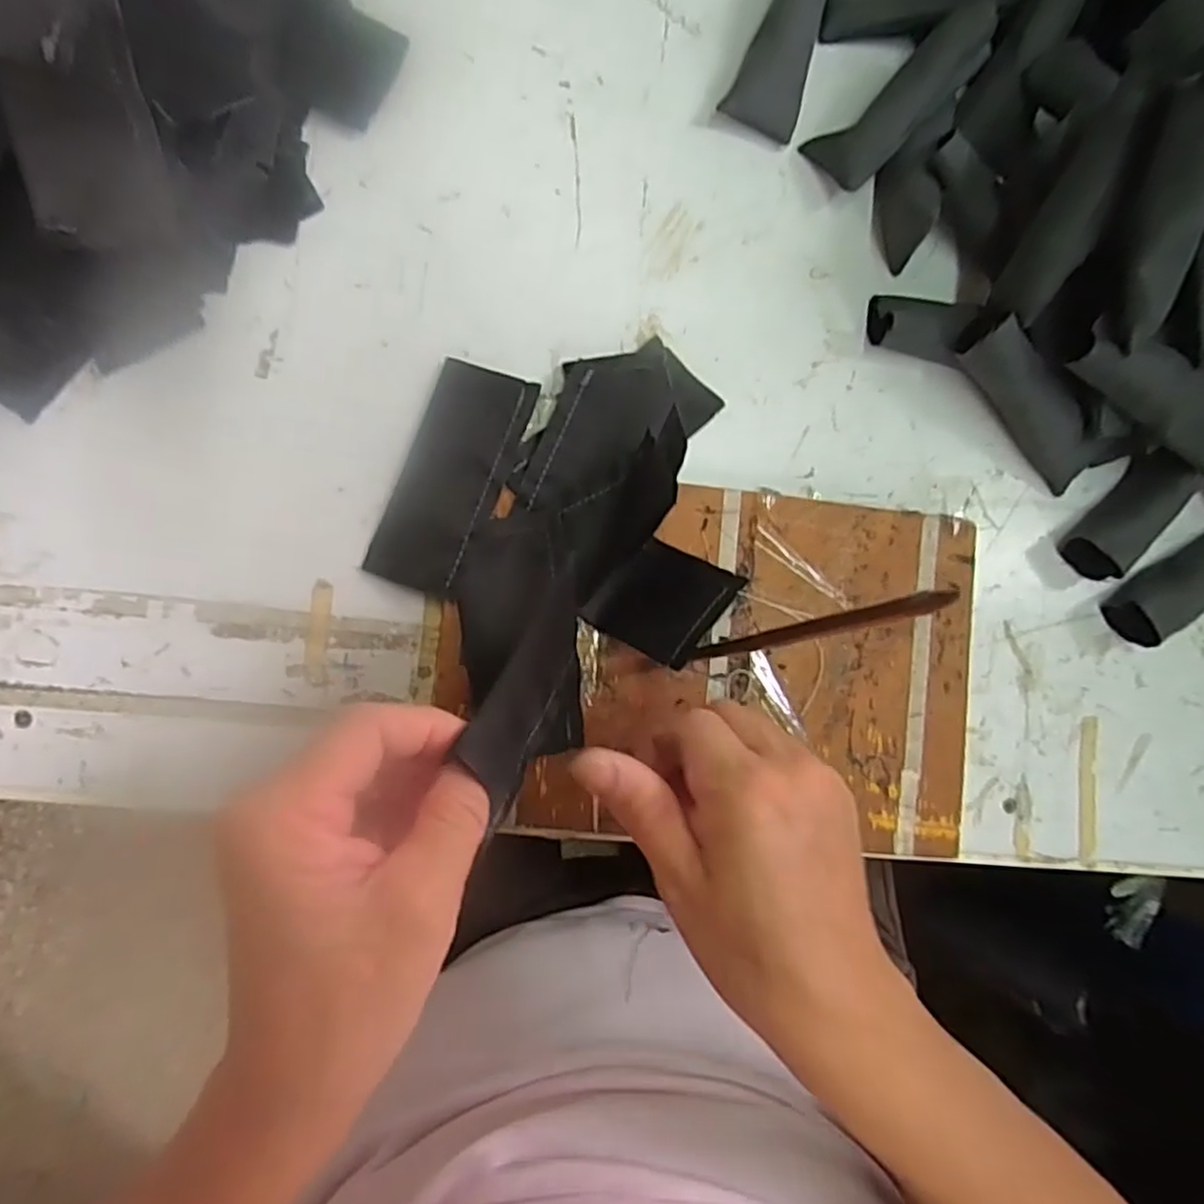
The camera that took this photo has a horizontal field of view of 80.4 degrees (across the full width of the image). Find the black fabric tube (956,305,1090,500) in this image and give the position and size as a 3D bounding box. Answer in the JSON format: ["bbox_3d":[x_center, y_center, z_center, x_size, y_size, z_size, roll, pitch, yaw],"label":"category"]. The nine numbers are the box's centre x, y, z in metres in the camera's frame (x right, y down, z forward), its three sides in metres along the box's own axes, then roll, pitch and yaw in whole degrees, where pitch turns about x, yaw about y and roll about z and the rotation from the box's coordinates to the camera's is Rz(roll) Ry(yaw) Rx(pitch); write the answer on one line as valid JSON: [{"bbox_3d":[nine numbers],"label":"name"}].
[{"bbox_3d":[0.226,-0.102,0.373,0.028,0.025,0.106,-47,109,-8],"label":"black fabric tube"}]

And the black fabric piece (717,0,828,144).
[{"bbox_3d":[0.101,-0.309,0.387,0.039,0.011,0.103,19,96,-4],"label":"black fabric piece"}]

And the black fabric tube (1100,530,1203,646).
[{"bbox_3d":[0.324,-0.012,0.387,0.099,0.020,0.040,-25,88,-8],"label":"black fabric tube"}]

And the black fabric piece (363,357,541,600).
[{"bbox_3d":[-0.074,-0.061,0.354,0.053,0.007,0.115,18,84,14],"label":"black fabric piece"}]

